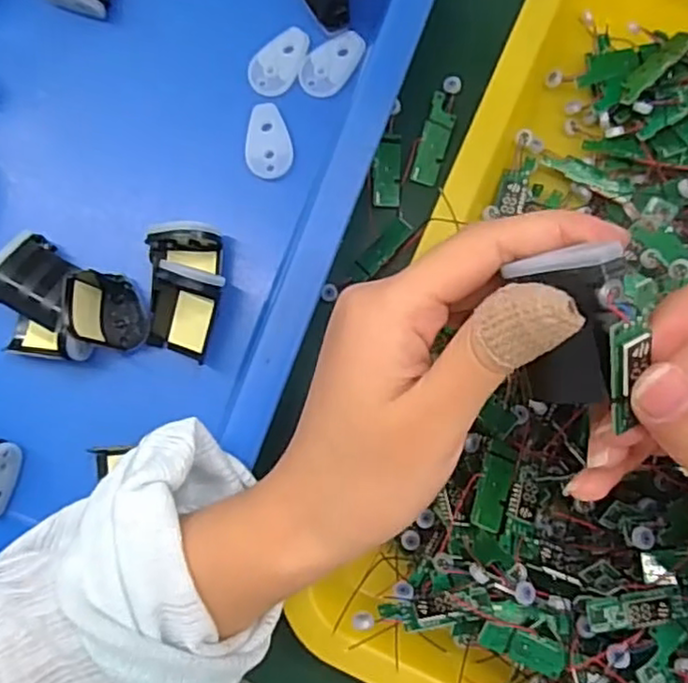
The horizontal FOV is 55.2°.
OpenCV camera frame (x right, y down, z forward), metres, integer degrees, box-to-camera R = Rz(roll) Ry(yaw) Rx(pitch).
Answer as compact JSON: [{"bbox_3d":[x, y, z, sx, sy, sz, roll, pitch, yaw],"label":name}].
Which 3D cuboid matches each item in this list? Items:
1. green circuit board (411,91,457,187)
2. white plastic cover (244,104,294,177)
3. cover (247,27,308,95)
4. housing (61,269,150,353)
[{"bbox_3d":[0.043,-0.095,0.310,0.013,0.004,0.043,17,87,5],"label":"green circuit board"},{"bbox_3d":[-0.035,-0.095,0.311,0.022,0.004,0.036,0,86,4],"label":"white plastic cover"},{"bbox_3d":[-0.030,-0.134,0.314,0.035,0.004,0.021,-44,84,0],"label":"cover"},{"bbox_3d":[-0.108,-0.014,0.294,0.030,0.037,0.033,13,87,5],"label":"housing"}]

